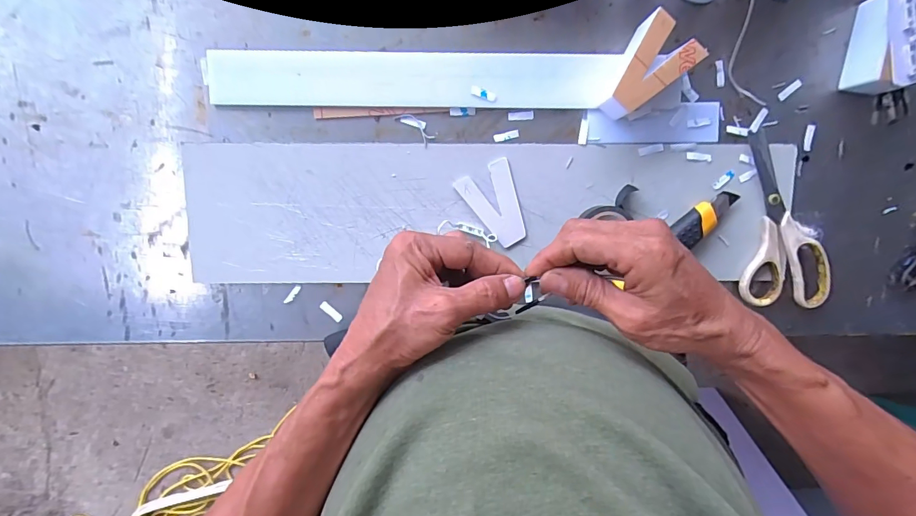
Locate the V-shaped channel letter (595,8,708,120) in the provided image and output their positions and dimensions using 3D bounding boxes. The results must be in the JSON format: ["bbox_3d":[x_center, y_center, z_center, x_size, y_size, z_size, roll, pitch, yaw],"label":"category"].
[{"bbox_3d":[0.167,-0.174,0.401,0.084,0.047,0.056,-43,96,4],"label":"V-shaped channel letter"}]

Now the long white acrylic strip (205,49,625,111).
[{"bbox_3d":[-0.042,-0.172,0.417,0.388,0.007,0.051,0,97,-1],"label":"long white acrylic strip"}]

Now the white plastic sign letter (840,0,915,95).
[{"bbox_3d":[0.413,-0.199,0.407,0.057,0.051,0.088,7,97,-2],"label":"white plastic sign letter"}]

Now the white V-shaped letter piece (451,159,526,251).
[{"bbox_3d":[0.040,-0.052,0.432,0.054,0.004,0.080,-28,97,2],"label":"white V-shaped letter piece"}]

